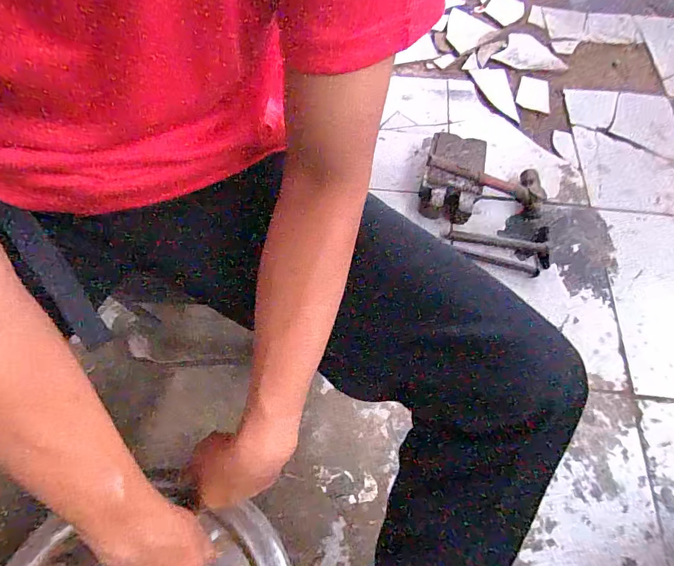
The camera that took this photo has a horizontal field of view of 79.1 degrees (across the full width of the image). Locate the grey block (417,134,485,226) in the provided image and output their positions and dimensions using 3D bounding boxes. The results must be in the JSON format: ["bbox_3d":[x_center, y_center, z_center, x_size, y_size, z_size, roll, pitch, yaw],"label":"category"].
[{"bbox_3d":[0.251,-0.233,0.895,0.125,0.068,0.242,14,62,7],"label":"grey block"}]

